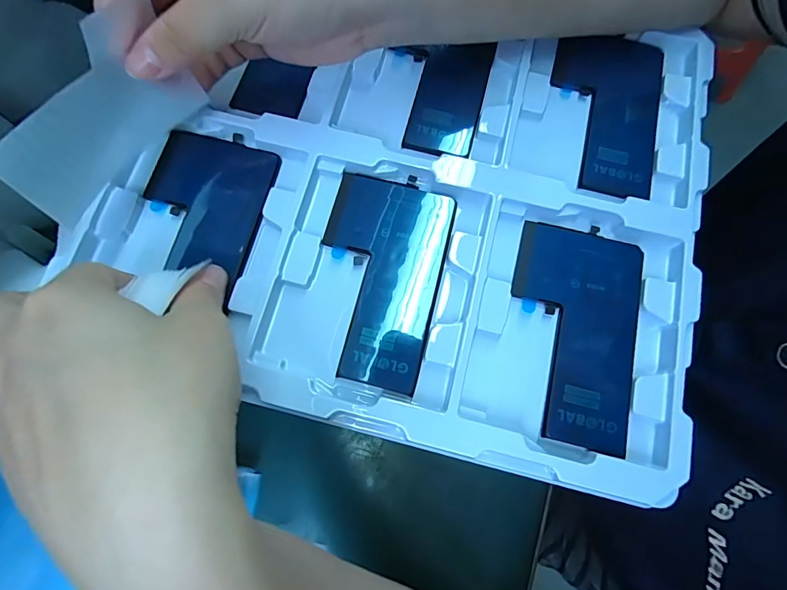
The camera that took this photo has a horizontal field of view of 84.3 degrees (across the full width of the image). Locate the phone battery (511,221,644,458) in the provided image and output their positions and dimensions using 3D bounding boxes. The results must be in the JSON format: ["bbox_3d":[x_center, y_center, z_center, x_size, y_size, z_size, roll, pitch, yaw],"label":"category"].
[{"bbox_3d":[0.091,0.018,0.221,0.063,0.006,0.109,12,75,4],"label":"phone battery"}]

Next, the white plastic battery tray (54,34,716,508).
[{"bbox_3d":[0.010,-0.055,0.241,0.304,0.025,0.248,14,73,5],"label":"white plastic battery tray"}]

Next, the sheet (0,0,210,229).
[{"bbox_3d":[-0.126,-0.078,0.192,0.013,0.056,0.094,31,75,9],"label":"sheet"}]

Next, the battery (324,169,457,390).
[{"bbox_3d":[-0.008,-0.011,0.225,0.064,0.004,0.109,12,75,4],"label":"battery"}]

